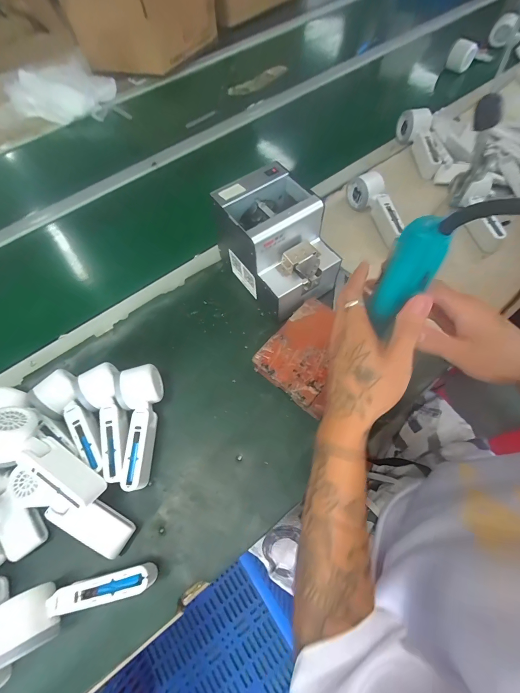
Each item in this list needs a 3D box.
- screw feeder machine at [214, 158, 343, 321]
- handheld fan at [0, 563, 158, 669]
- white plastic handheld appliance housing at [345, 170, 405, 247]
[{"bbox_3d":[0.028,-0.161,0.485,0.128,0.144,0.178,-34,67,-13],"label":"screw feeder machine"},{"bbox_3d":[-0.204,0.281,0.338,0.155,0.051,0.054,-23,65,-8],"label":"handheld fan"},{"bbox_3d":[0.220,-0.259,0.569,0.072,0.052,0.153,-7,64,0],"label":"white plastic handheld appliance housing"}]

